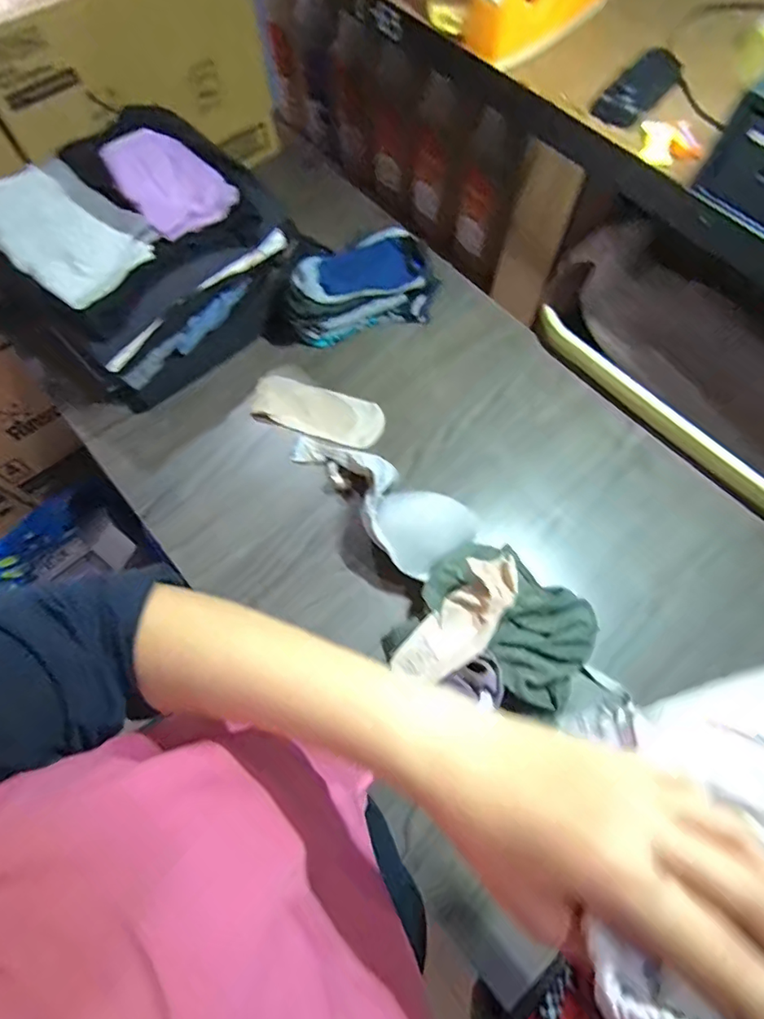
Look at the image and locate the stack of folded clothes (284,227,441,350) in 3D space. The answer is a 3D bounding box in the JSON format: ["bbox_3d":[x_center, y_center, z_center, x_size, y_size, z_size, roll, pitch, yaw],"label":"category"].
[{"bbox_3d":[-0.025,-0.317,0.752,0.225,0.108,0.091,-18,69,-6],"label":"stack of folded clothes"}]

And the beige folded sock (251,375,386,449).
[{"bbox_3d":[-0.089,-0.138,0.733,0.184,0.022,0.085,17,70,7],"label":"beige folded sock"}]

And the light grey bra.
[{"bbox_3d":[-0.012,-0.030,0.642,0.102,0.048,0.258,-42,59,-14],"label":"light grey bra"}]

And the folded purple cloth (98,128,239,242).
[{"bbox_3d":[-0.264,-0.405,0.637,0.108,0.018,0.138,-42,91,-12],"label":"folded purple cloth"}]

